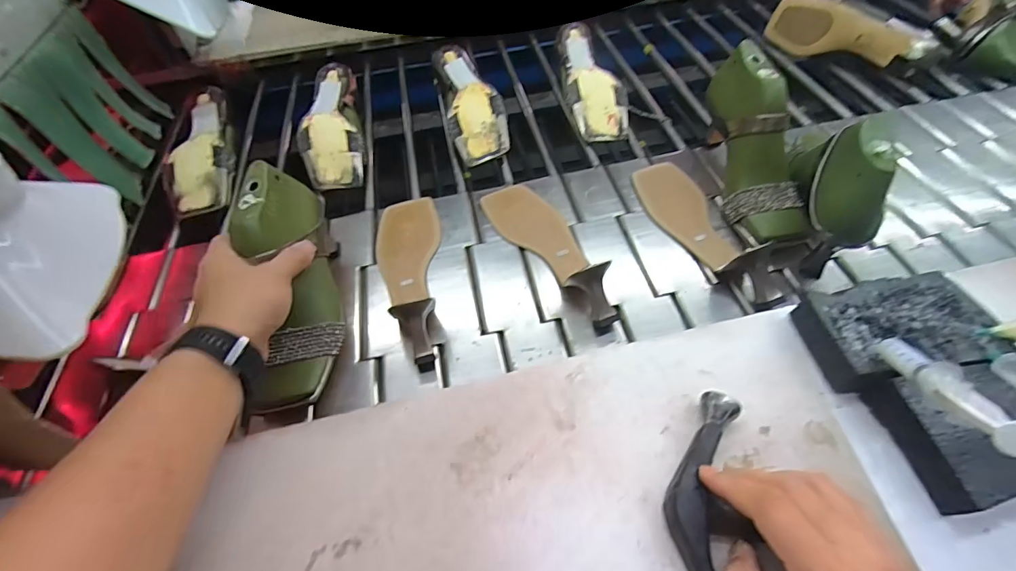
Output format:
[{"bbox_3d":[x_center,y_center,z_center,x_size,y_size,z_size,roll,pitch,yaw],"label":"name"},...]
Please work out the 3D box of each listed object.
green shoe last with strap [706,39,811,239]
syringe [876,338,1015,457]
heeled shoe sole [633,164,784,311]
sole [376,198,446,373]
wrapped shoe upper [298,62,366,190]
[{"bbox_3d":[0.289,-0.164,0.511,0.081,0.095,0.235,-8,83,-1],"label":"green shoe last with strap"},{"bbox_3d":[0.252,0.054,0.260,0.014,0.018,0.156,21,17,19],"label":"syringe"},{"bbox_3d":[0.229,-0.077,0.504,0.074,0.053,0.236,-19,56,-10],"label":"heeled shoe sole"},{"bbox_3d":[-0.110,-0.024,0.494,0.075,0.047,0.239,-11,55,-5],"label":"sole"},{"bbox_3d":[-0.254,-0.232,0.637,0.086,0.060,0.219,-15,55,-8],"label":"wrapped shoe upper"}]

